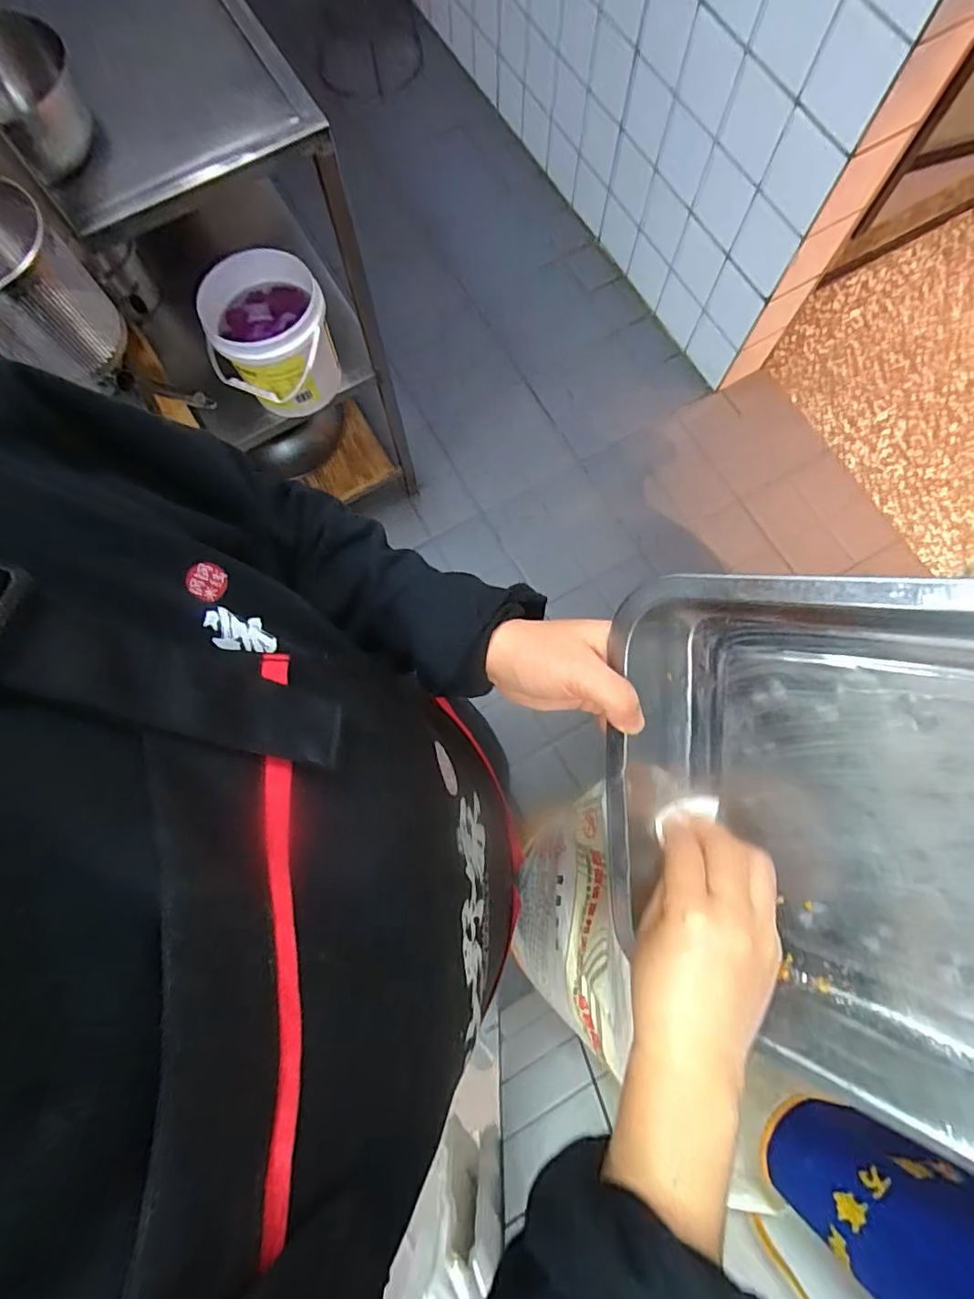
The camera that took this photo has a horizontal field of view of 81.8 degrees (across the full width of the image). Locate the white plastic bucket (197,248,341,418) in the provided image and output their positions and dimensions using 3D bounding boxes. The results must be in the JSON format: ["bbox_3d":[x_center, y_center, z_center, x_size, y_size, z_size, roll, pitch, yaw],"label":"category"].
[{"bbox_3d":[-0.357,-0.511,0.942,0.193,0.199,0.156,-9,78,-2],"label":"white plastic bucket"}]

